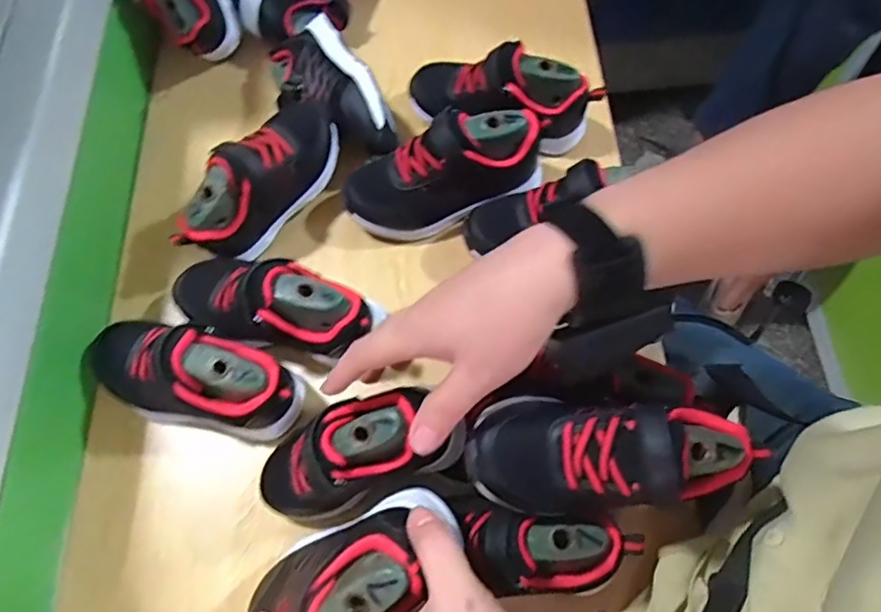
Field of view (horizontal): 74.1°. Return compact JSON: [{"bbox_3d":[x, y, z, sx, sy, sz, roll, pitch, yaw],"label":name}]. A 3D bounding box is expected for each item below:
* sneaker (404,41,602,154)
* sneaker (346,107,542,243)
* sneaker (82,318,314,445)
[{"bbox_3d":[0.052,-0.192,0.548,0.172,0.090,0.067,26,70,12],"label":"sneaker"},{"bbox_3d":[0.006,-0.115,0.511,0.181,0.086,0.071,-12,67,-4],"label":"sneaker"},{"bbox_3d":[-0.194,0.054,0.443,0.172,0.084,0.073,16,68,8],"label":"sneaker"}]

